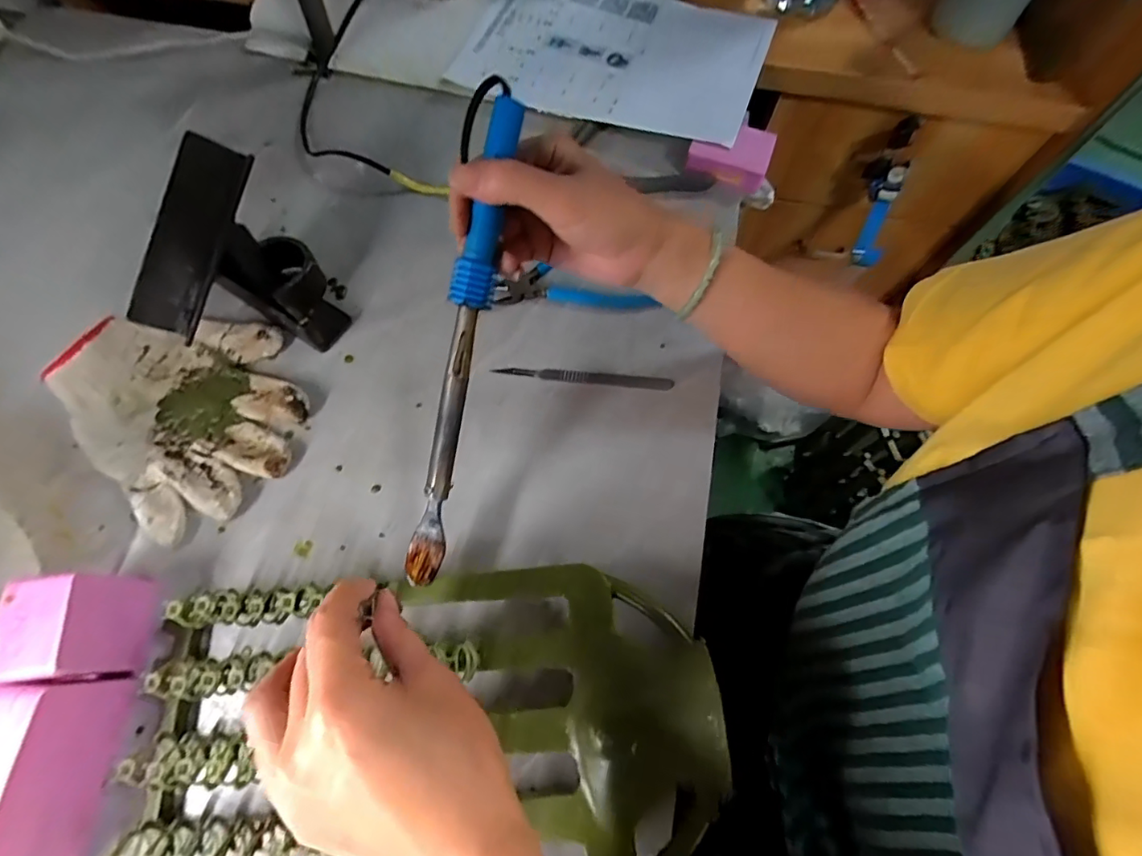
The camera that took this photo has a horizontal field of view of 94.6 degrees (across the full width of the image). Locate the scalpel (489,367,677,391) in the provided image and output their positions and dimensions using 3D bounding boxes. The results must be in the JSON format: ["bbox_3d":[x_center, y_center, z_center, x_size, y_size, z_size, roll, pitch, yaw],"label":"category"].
[{"bbox_3d":[0.011,-0.042,0.426,0.141,0.006,0.014,7,68,1],"label":"scalpel"}]

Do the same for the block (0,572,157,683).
[{"bbox_3d":[-0.295,0.119,0.319,0.041,0.068,0.055,-5,68,-4],"label":"block"}]

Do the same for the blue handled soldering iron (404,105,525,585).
[{"bbox_3d":[-0.064,-0.040,0.310,0.022,0.016,0.282,14,103,4],"label":"blue handled soldering iron"}]

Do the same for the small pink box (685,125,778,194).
[{"bbox_3d":[0.153,-0.262,0.506,0.073,0.032,0.059,19,68,6],"label":"small pink box"}]

